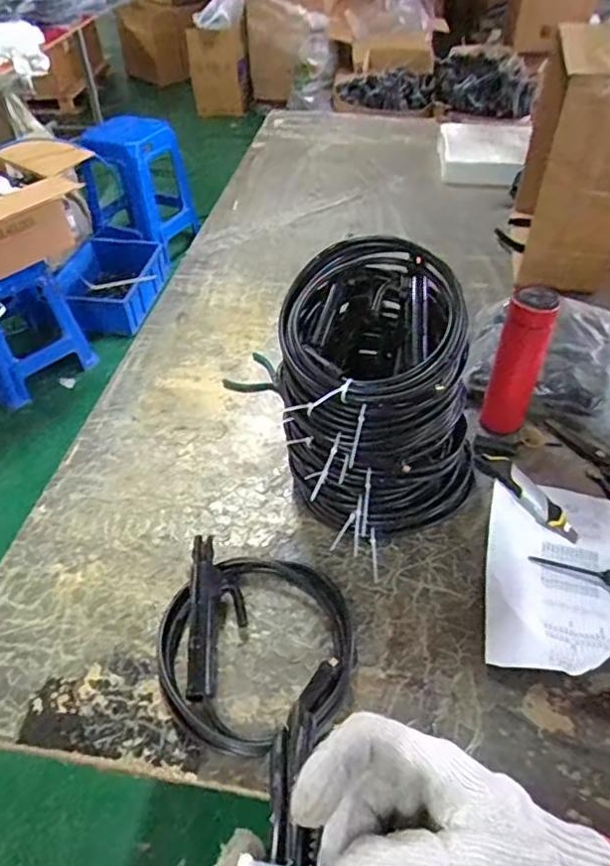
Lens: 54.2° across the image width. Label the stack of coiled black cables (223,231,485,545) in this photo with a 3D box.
[{"bbox_3d":[0.092,-0.046,0.788,0.240,0.294,0.248,-27,51,-22],"label":"stack of coiled black cables"}]

